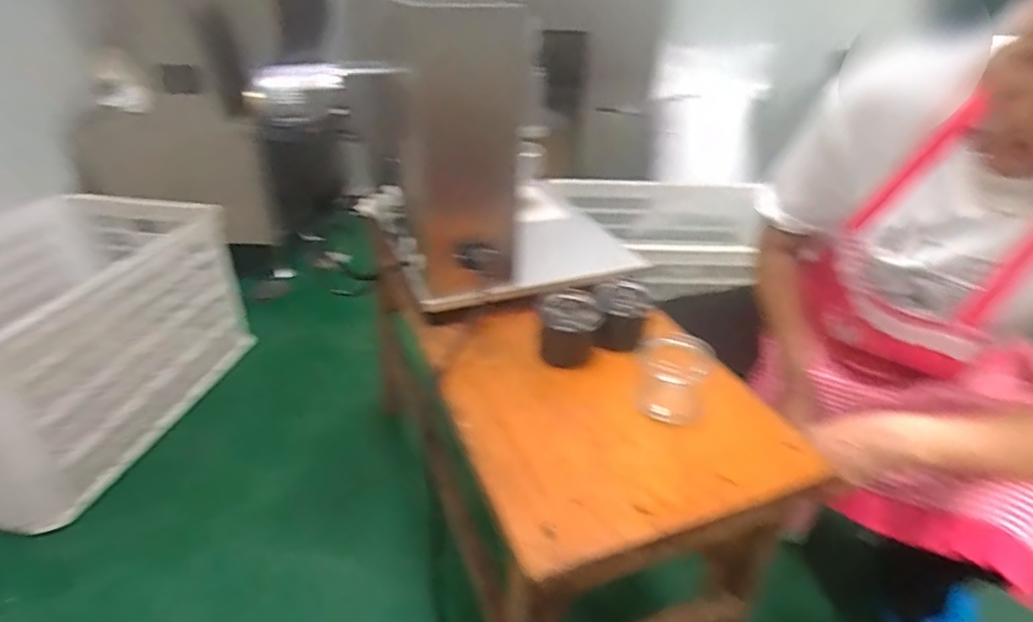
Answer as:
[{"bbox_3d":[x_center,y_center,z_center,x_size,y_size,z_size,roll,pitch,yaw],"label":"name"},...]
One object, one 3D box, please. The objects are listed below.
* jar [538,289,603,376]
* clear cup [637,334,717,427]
[{"bbox_3d":[0.060,0.019,0.621,0.065,0.062,0.069,3,30,6],"label":"jar"},{"bbox_3d":[0.155,0.063,0.560,0.070,0.061,0.065,8,31,15],"label":"clear cup"}]

